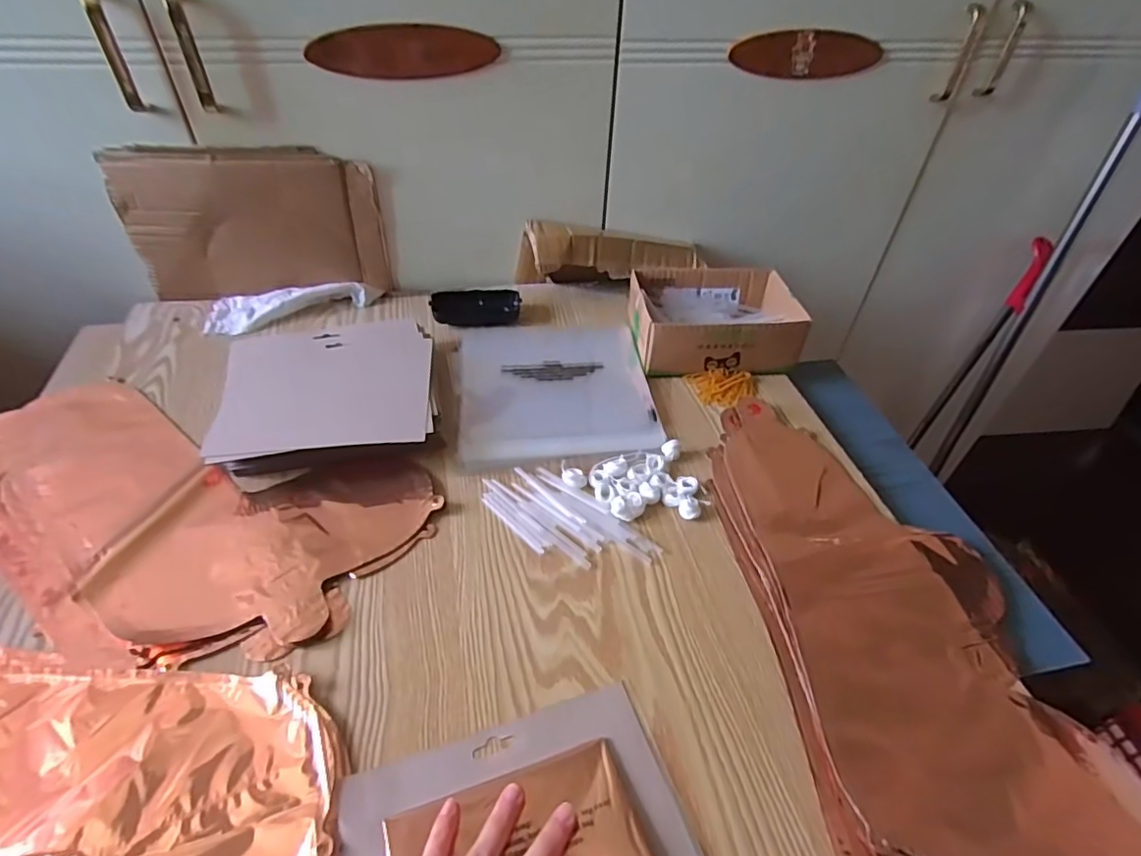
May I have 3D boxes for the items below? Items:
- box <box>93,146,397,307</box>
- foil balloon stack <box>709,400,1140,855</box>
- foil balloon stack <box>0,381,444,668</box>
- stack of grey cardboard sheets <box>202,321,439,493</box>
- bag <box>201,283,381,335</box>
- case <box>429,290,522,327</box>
[{"bbox_3d":[-0.366,-0.237,0.686,0.275,0.171,0.027,-3,44,-6],"label":"box"},{"bbox_3d":[0.259,0.146,0.452,0.220,0.007,0.449,-2,44,-5],"label":"foil balloon stack"},{"bbox_3d":[-0.357,0.068,0.499,0.443,0.012,0.226,14,45,11],"label":"foil balloon stack"},{"bbox_3d":[-0.237,-0.036,0.583,0.194,0.041,0.186,-7,45,-10],"label":"stack of grey cardboard sheets"},{"bbox_3d":[-0.341,-0.154,0.715,0.198,0.023,0.072,-9,45,-12],"label":"bag"},{"bbox_3d":[-0.118,-0.152,0.734,0.108,0.028,0.047,-5,44,-8],"label":"case"}]

